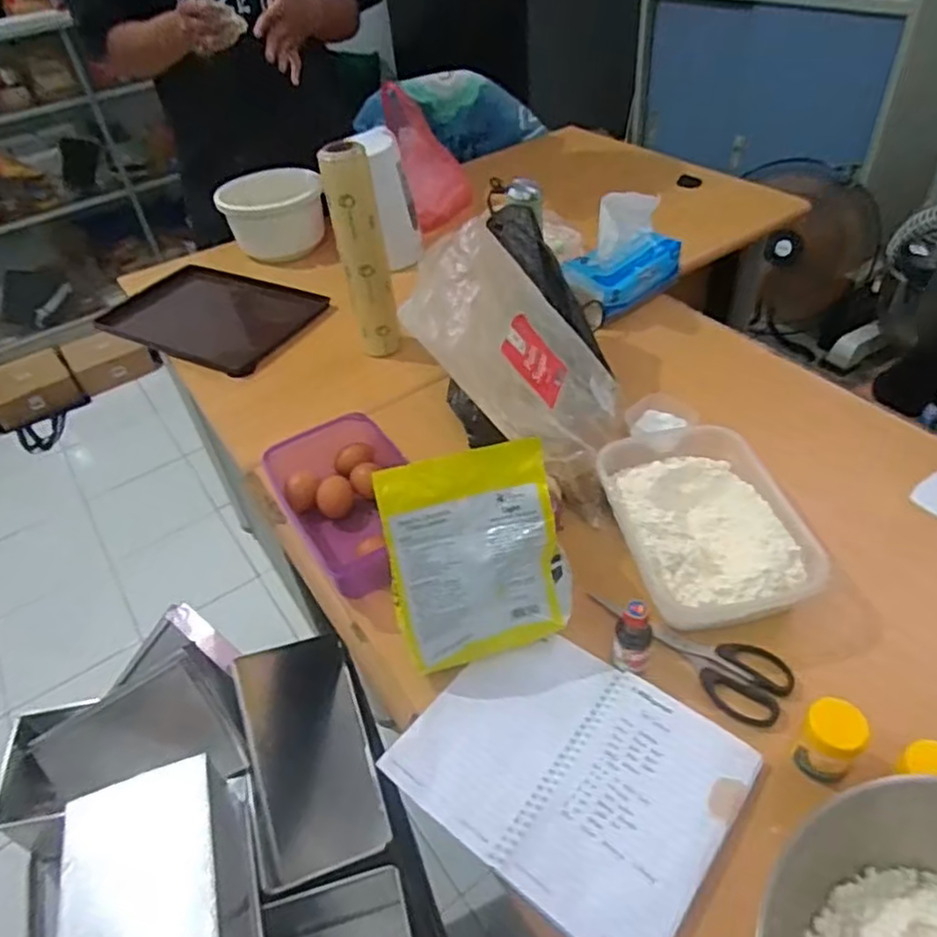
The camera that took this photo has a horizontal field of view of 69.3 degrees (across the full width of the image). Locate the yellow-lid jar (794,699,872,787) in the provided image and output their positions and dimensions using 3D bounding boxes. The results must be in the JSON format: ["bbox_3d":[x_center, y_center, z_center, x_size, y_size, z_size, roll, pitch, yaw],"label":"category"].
[{"bbox_3d":[0.296,0.222,0.554,0.042,0.065,0.043,-4,43,4],"label":"yellow-lid jar"}]

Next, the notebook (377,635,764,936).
[{"bbox_3d":[0.084,0.255,0.585,0.261,0.013,0.201,27,53,31],"label":"notebook"}]

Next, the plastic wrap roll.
[{"bbox_3d":[-0.150,-0.300,1.009,0.066,0.327,0.051,-17,44,-11],"label":"plastic wrap roll"}]

